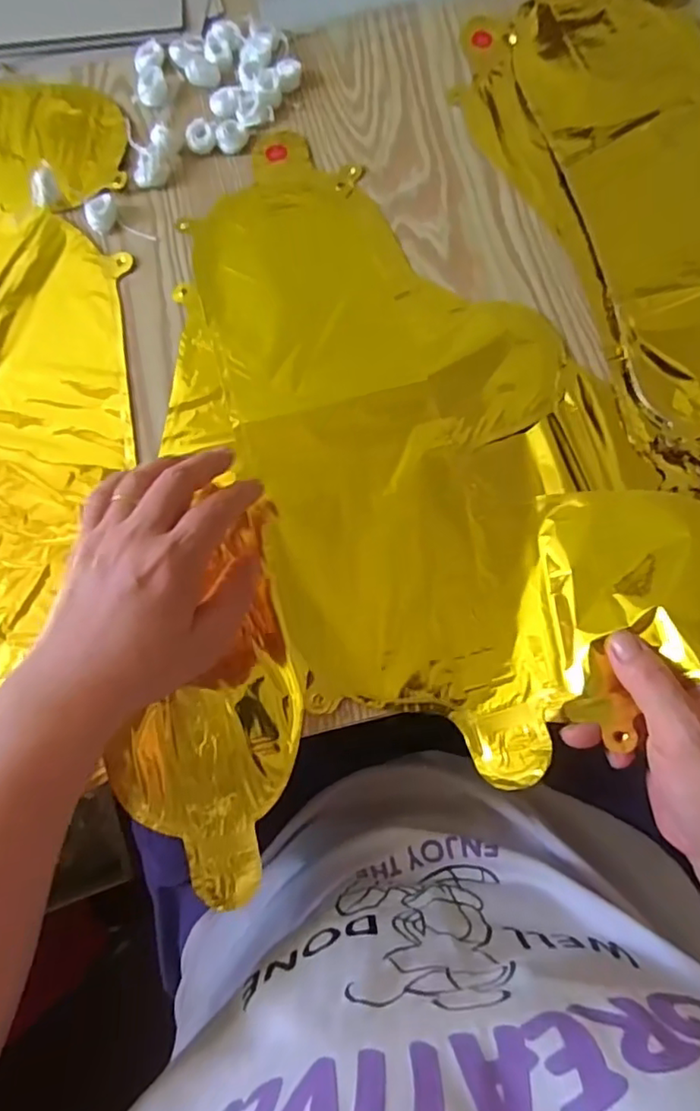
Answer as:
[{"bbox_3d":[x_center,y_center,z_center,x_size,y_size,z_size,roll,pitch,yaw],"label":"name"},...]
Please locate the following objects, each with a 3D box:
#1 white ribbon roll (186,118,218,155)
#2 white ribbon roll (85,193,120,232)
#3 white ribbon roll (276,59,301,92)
[{"bbox_3d":[-0.105,-0.295,0.417,0.020,0.012,0.019,0,75,2],"label":"white ribbon roll"},{"bbox_3d":[-0.170,-0.235,0.406,0.021,0.010,0.022,-26,76,-5],"label":"white ribbon roll"},{"bbox_3d":[-0.043,-0.346,0.426,0.017,0.011,0.020,-13,75,-2],"label":"white ribbon roll"}]

